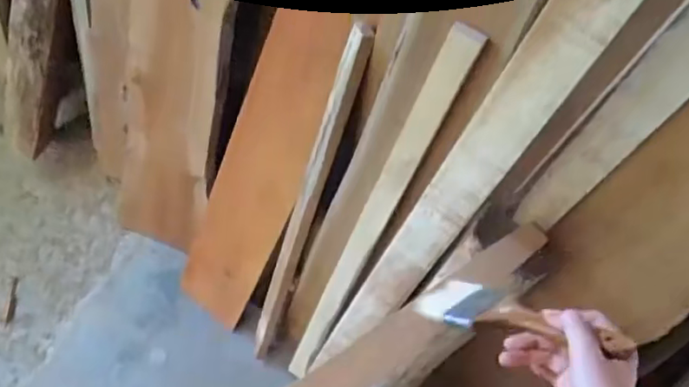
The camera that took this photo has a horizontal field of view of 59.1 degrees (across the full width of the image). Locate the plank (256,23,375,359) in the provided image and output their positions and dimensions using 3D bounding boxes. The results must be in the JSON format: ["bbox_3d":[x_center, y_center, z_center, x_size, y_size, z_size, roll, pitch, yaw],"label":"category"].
[{"bbox_3d":[-0.077,0.055,1.037,0.044,0.754,0.032,27,39,8],"label":"plank"}]

